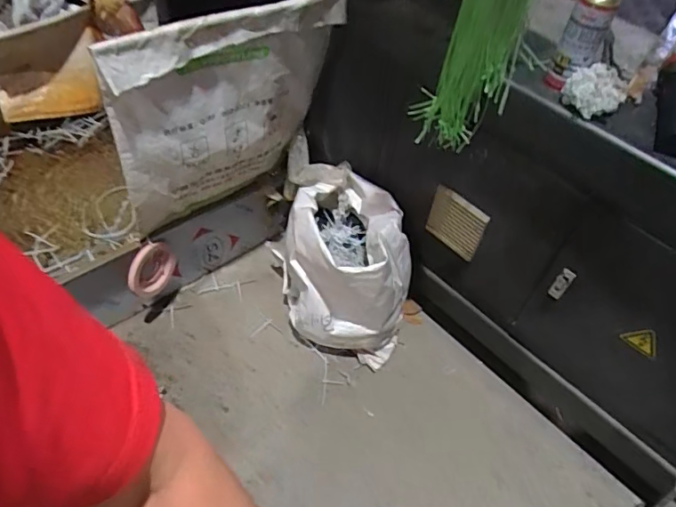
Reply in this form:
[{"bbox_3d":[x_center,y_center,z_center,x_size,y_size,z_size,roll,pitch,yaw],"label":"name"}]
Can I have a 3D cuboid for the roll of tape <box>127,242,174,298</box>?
[{"bbox_3d":[-0.490,0.046,1.347,0.022,0.162,0.141,31,54,19],"label":"roll of tape"}]

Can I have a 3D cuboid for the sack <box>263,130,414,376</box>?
[{"bbox_3d":[0.001,0.034,1.428,0.296,0.426,0.465,-13,53,-16],"label":"sack"}]

